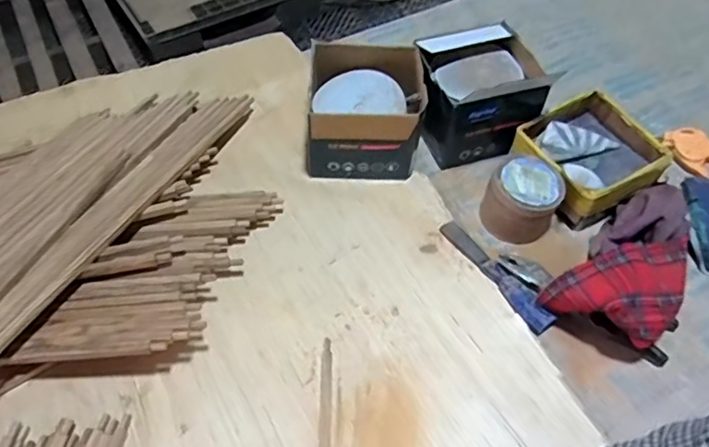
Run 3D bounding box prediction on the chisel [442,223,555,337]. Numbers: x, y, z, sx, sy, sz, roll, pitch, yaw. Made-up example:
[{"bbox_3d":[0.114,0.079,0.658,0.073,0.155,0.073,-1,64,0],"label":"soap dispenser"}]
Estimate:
[{"bbox_3d":[0.162,0.054,0.641,0.027,0.018,0.169,-28,60,-18],"label":"chisel"}]

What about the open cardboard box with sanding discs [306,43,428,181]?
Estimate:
[{"bbox_3d":[0.014,-0.143,0.719,0.136,0.107,0.140,0,55,0],"label":"open cardboard box with sanding discs"}]

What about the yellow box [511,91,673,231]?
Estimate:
[{"bbox_3d":[0.290,-0.085,0.696,0.141,0.069,0.140,-29,60,-19],"label":"yellow box"}]

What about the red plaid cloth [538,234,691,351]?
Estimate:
[{"bbox_3d":[0.297,0.070,0.579,0.176,0.072,0.096,-23,57,-16],"label":"red plaid cloth"}]

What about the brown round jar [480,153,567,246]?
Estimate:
[{"bbox_3d":[0.198,-0.030,0.657,0.084,0.061,0.076,-23,59,-15],"label":"brown round jar"}]

